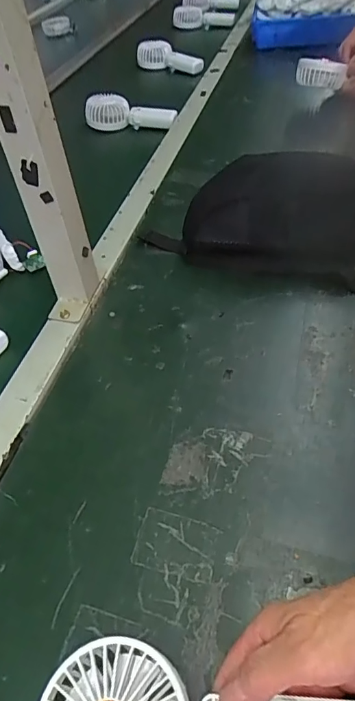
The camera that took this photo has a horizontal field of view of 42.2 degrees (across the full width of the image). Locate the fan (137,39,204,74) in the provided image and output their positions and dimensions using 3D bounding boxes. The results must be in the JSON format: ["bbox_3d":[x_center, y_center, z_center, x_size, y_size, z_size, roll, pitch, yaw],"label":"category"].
[{"bbox_3d":[-0.023,-0.734,1.158,0.200,0.066,0.034,29,57,28],"label":"fan"}]

